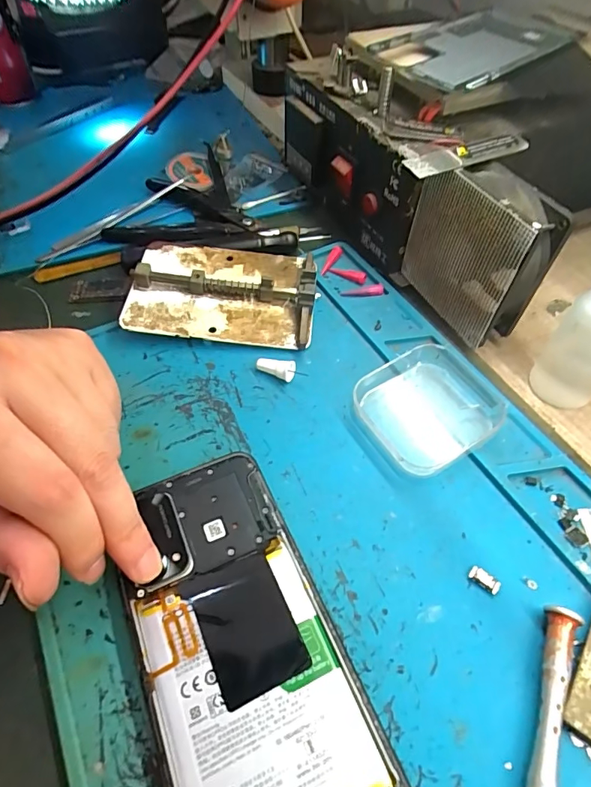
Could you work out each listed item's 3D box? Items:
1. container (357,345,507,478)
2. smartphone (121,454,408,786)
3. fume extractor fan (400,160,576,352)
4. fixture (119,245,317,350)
[{"bbox_3d":[0.073,0.005,0.248,0.072,0.015,0.063,-28,58,-19],"label":"container"},{"bbox_3d":[-0.021,0.098,0.177,0.073,0.004,0.158,-18,55,-12],"label":"smartphone"},{"bbox_3d":[0.100,-0.079,0.263,0.026,0.085,0.080,-27,57,-18],"label":"fume extractor fan"},{"bbox_3d":[-0.046,-0.067,0.297,0.115,0.024,0.078,4,53,4],"label":"fixture"}]

